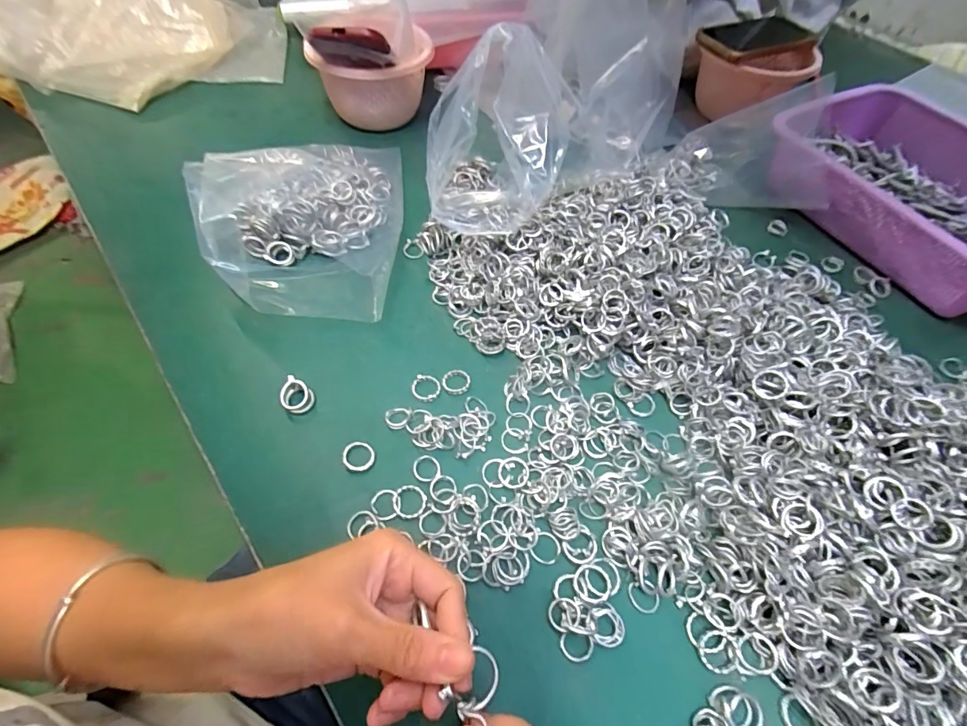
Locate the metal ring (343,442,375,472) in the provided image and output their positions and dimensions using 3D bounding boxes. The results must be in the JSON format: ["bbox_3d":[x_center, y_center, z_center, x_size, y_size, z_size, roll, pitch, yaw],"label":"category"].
[{"bbox_3d":[-0.095,0.070,0.352,0.022,0.006,0.023,1,57,-2],"label":"metal ring"}]

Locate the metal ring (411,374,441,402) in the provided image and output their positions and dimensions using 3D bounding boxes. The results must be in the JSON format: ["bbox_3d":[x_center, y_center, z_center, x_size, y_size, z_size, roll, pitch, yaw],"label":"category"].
[{"bbox_3d":[-0.048,0.020,0.387,0.023,0.004,0.023,1,57,-2],"label":"metal ring"}]

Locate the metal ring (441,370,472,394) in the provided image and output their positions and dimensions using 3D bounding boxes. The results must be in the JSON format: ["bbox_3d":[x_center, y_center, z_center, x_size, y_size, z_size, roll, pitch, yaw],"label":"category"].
[{"bbox_3d":[-0.023,0.015,0.393,0.023,0.004,0.023,1,57,-2],"label":"metal ring"}]

